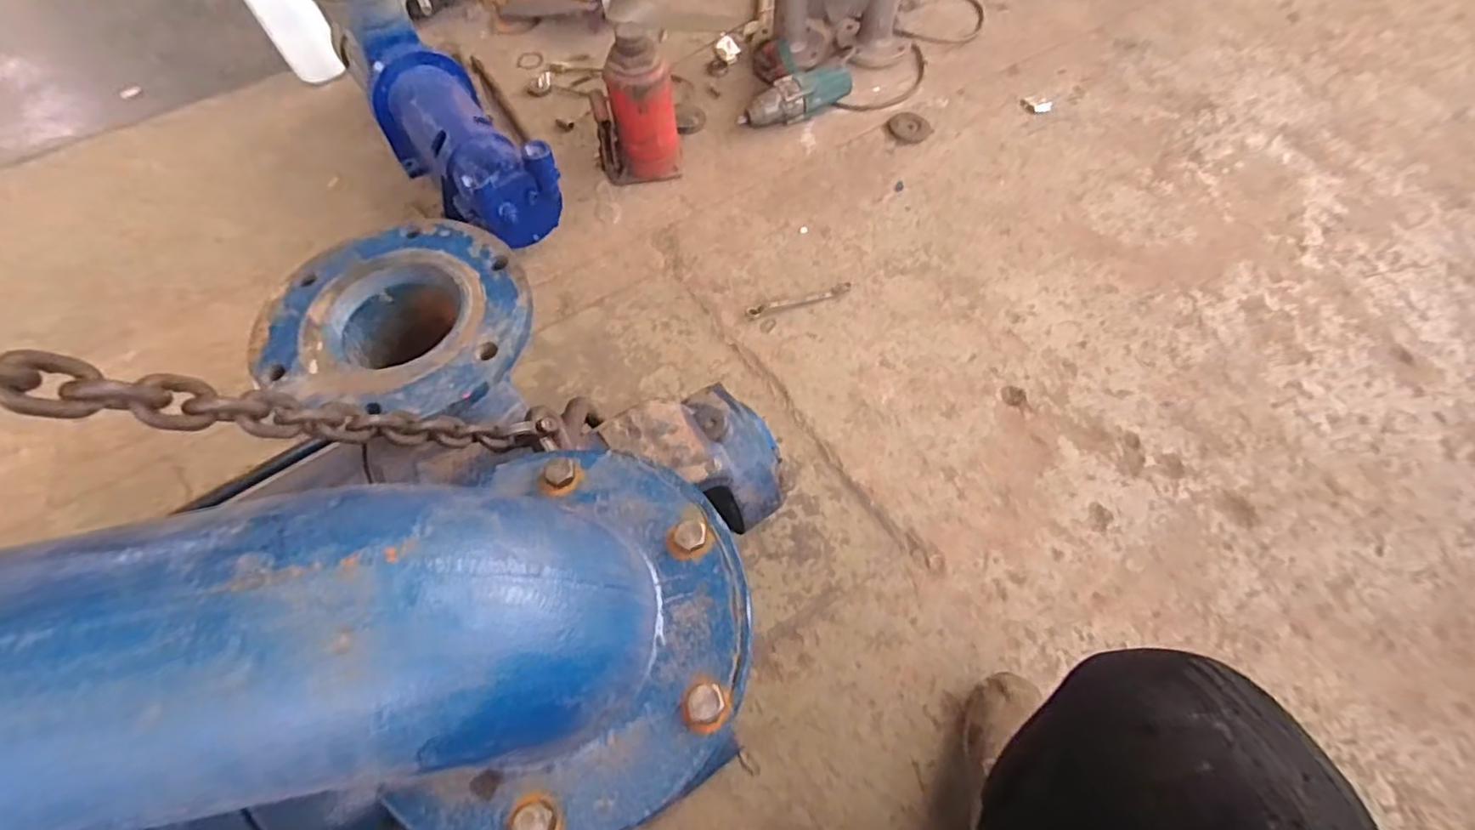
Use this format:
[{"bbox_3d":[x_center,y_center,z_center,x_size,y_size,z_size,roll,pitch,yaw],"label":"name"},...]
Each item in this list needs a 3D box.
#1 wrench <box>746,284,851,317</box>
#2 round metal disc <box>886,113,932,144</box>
[{"bbox_3d":[0.108,-0.200,1.119,0.190,0.015,0.023,-17,64,-8],"label":"wrench"},{"bbox_3d":[0.356,-0.599,1.331,0.079,0.007,0.091,-22,64,-10],"label":"round metal disc"}]

